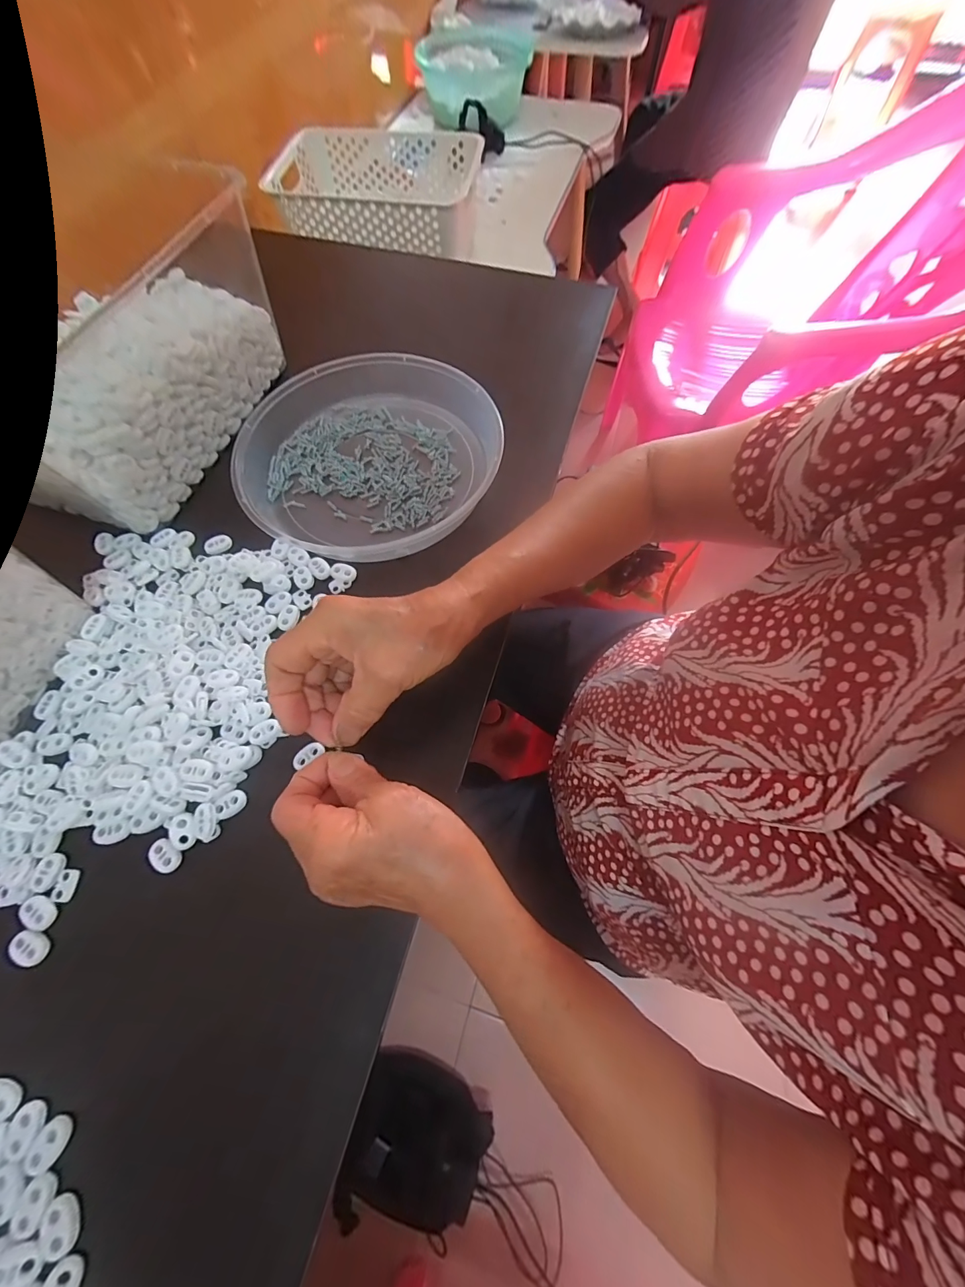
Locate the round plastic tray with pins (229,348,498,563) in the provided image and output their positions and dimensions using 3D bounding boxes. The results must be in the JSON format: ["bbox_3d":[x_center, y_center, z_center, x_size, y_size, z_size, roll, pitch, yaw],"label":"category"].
[{"bbox_3d":[-0.104,-0.178,0.390,0.238,0.036,0.218,0,67,0],"label":"round plastic tray with pins"}]

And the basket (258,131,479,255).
[{"bbox_3d":[-0.174,-0.723,0.672,0.317,0.067,0.237,17,68,7],"label":"basket"}]

